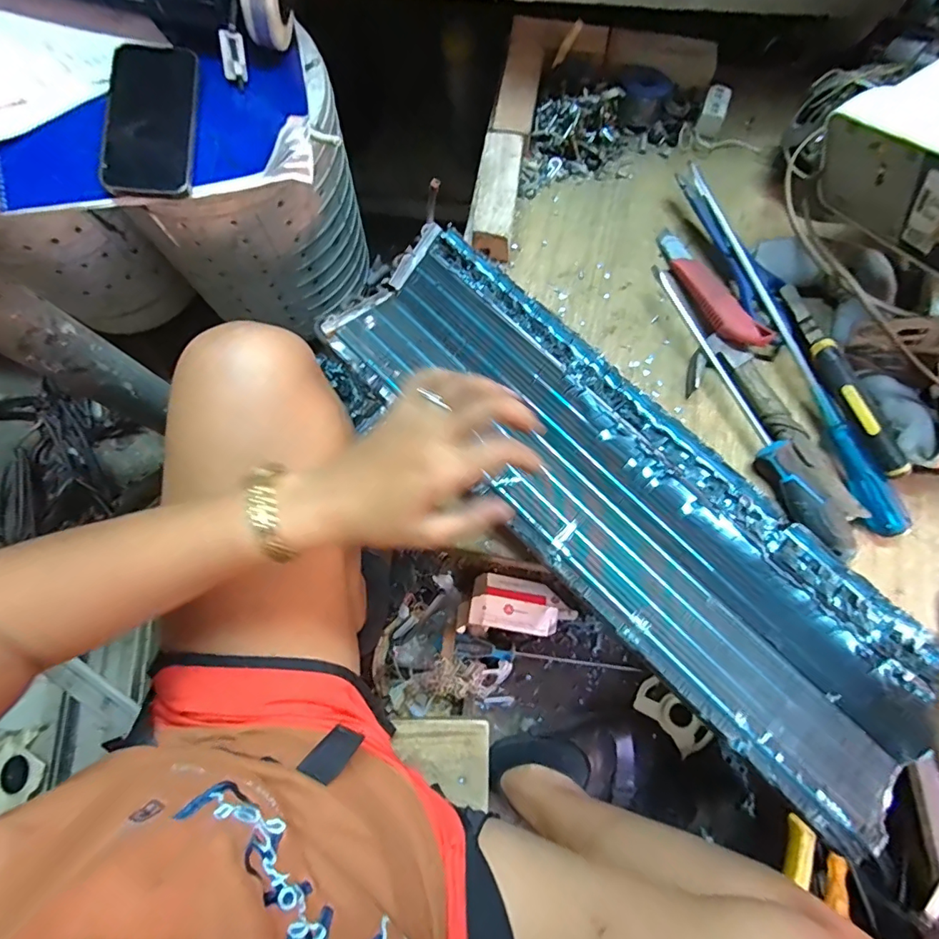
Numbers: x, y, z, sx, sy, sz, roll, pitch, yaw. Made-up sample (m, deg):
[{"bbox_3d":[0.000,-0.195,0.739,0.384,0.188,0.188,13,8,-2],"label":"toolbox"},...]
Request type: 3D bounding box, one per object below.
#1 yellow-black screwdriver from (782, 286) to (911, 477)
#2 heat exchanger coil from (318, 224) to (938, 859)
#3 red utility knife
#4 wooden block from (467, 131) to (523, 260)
[{"bbox_3d":[0.330,-0.084,0.425,0.032,0.022,0.193,-21,77,-5],"label":"yellow-black screwdriver"},{"bbox_3d":[0.116,0.024,0.397,0.168,0.036,0.583,-43,78,-10],"label":"heat exchanger coil"},{"bbox_3d":[0.231,-0.177,0.466,0.037,0.017,0.157,-21,64,-5],"label":"red utility knife"},{"bbox_3d":[0.028,-0.281,0.494,0.043,0.042,0.124,8,76,2],"label":"wooden block"}]

